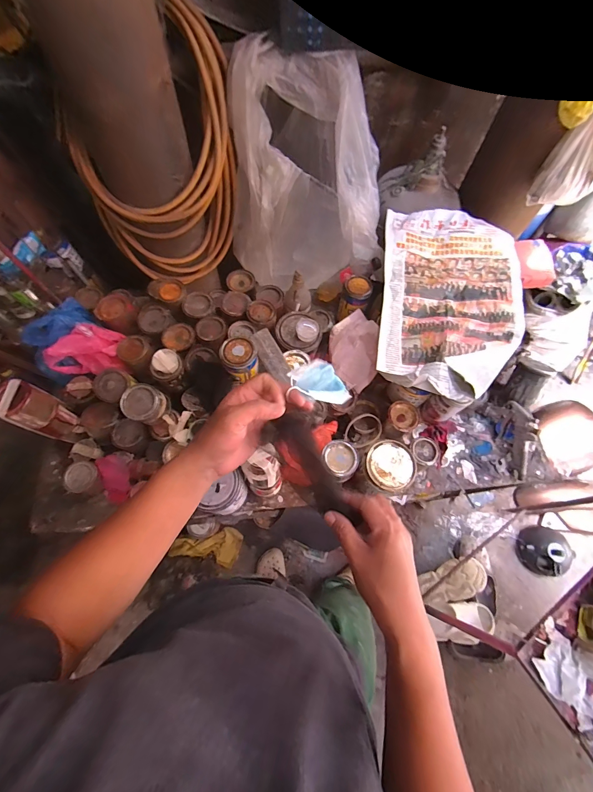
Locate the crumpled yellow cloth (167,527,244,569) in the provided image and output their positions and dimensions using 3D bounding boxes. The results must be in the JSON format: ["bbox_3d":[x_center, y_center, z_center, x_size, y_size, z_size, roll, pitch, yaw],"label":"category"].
[{"bbox_3d":[-0.353,0.610,1.318,0.260,0.030,0.141,5,66,-15],"label":"crumpled yellow cloth"}]

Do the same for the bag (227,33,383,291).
[{"bbox_3d":[0.015,-0.564,0.912,0.405,0.417,0.429,3,67,2],"label":"bag"}]

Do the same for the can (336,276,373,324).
[{"bbox_3d":[0.148,-0.241,0.839,0.070,0.094,0.074,0,67,0],"label":"can"}]

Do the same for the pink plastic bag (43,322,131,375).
[{"bbox_3d":[-0.459,-0.108,0.735,0.143,0.078,0.105,-2,67,-1],"label":"pink plastic bag"}]

